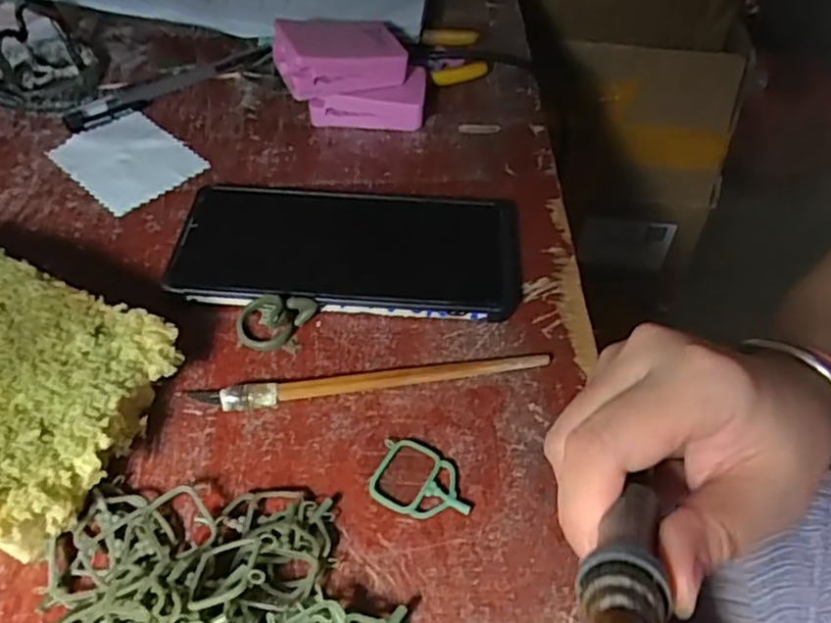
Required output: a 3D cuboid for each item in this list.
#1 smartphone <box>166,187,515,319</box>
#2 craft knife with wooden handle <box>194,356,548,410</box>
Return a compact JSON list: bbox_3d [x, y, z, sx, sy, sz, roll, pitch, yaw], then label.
[{"bbox_3d":[-0.032,-0.035,0.342,0.167,0.013,0.087,4,49,1],"label":"smartphone"},{"bbox_3d":[-0.017,0.029,0.290,0.153,0.010,0.015,-5,50,-7],"label":"craft knife with wooden handle"}]

